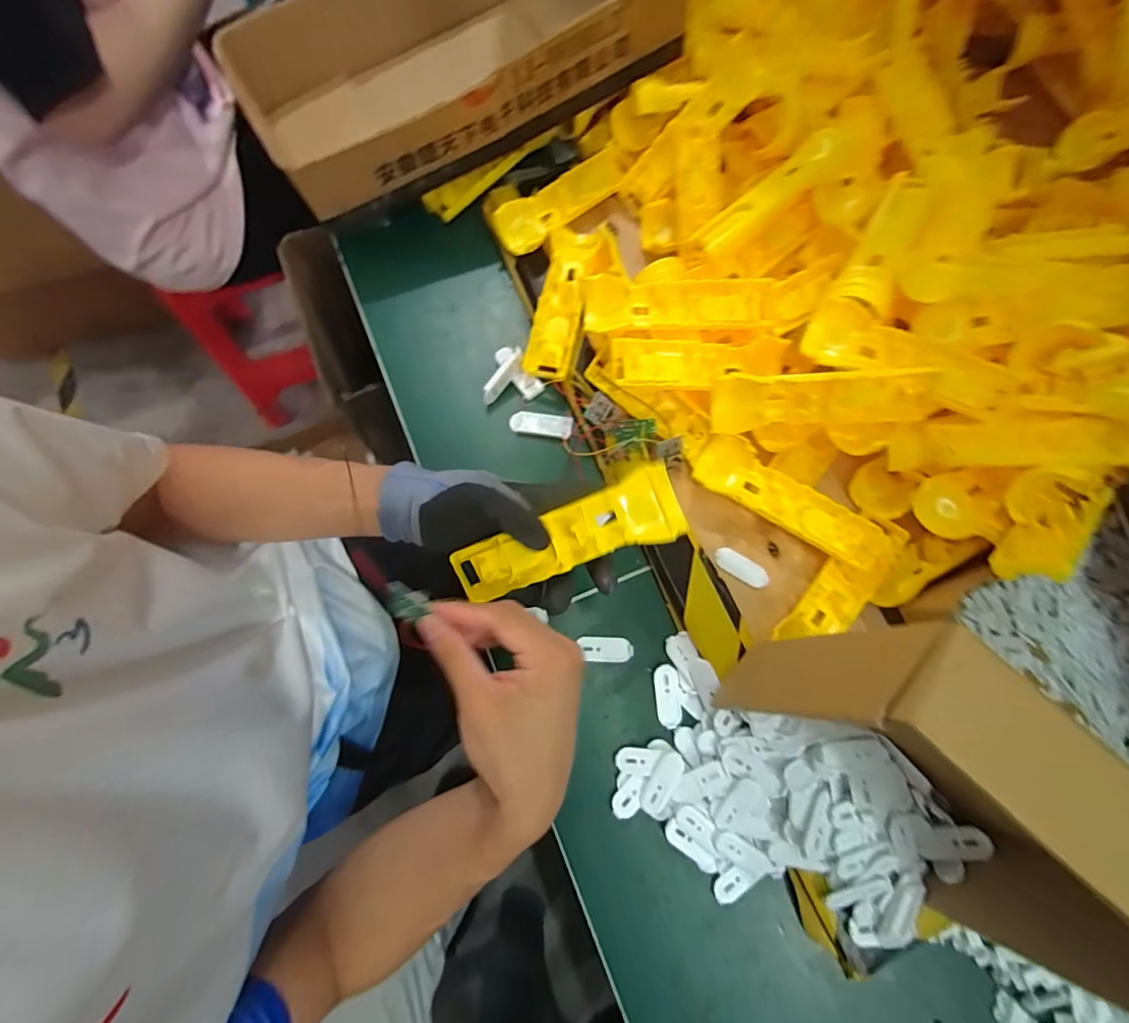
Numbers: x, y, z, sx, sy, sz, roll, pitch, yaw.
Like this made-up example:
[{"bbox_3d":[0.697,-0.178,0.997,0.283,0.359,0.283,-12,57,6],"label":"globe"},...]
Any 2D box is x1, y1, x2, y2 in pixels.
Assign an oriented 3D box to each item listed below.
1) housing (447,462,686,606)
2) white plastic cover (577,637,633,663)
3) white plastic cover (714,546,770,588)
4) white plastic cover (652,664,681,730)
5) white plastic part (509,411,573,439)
[{"bbox_3d":[0.002,0.022,0.333,0.160,0.025,0.046,-23,79,9],"label":"housing"},{"bbox_3d":[0.035,0.119,0.408,0.046,0.005,0.021,1,76,-4],"label":"white plastic cover"},{"bbox_3d":[0.157,0.050,0.419,0.050,0.004,0.020,29,76,4],"label":"white plastic cover"},{"bbox_3d":[0.086,0.155,0.399,0.021,0.004,0.050,-2,76,-4],"label":"white plastic cover"},{"bbox_3d":[-0.023,-0.083,0.455,0.058,0.008,0.022,10,75,-1],"label":"white plastic part"}]

